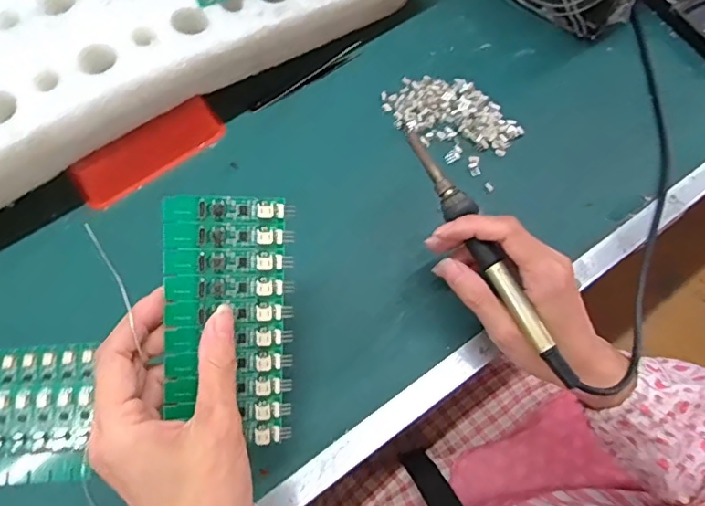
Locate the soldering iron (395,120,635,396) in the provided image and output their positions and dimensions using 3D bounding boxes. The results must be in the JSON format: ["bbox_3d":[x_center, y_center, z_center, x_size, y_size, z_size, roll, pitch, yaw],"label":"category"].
[{"bbox_3d":[0.088,-0.001,0.347,0.016,0.016,0.207,-27,74,-11],"label":"soldering iron"}]

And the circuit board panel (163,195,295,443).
[{"bbox_3d":[-0.067,0.037,0.290,0.064,0.005,0.134,0,95,-15],"label":"circuit board panel"}]

